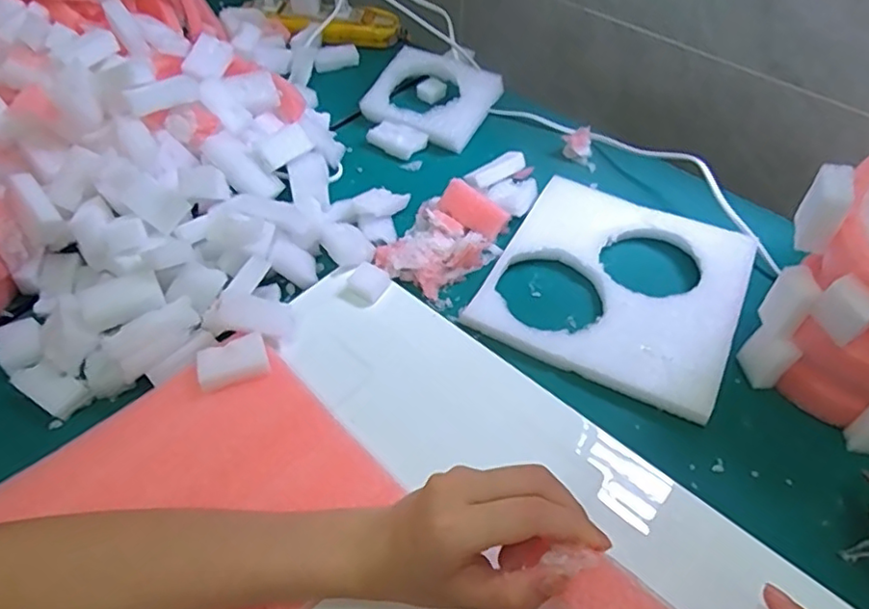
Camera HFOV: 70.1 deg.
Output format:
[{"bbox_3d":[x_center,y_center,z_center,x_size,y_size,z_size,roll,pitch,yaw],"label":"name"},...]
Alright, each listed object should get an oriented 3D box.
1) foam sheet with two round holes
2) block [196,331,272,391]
[{"bbox_3d":[0.141,-0.019,0.471,0.175,0.012,0.182,24,53,18],"label":"foam sheet with two round holes"},{"bbox_3d":[-0.129,0.037,0.397,0.044,0.012,0.026,-14,51,-12],"label":"block"}]

